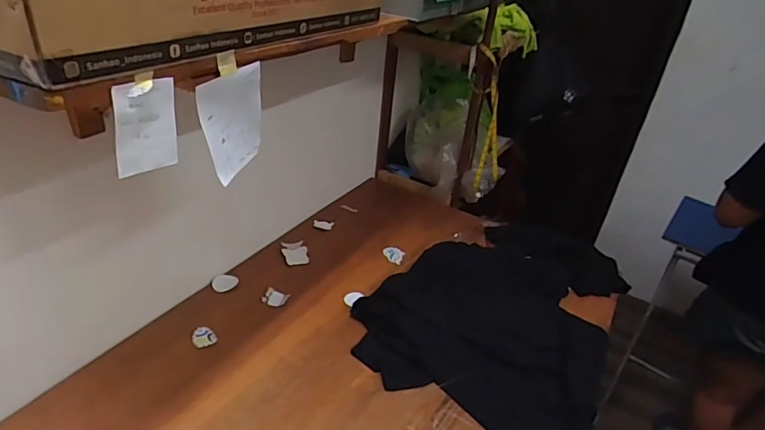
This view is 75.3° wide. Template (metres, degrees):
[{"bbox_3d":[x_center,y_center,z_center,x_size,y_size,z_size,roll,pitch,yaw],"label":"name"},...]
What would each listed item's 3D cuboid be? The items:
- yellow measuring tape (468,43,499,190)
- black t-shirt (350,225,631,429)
[{"bbox_3d":[0.322,-0.317,1.566,0.112,0.421,0.055,-15,20,-28],"label":"yellow measuring tape"},{"bbox_3d":[0.279,0.276,1.264,0.562,0.179,0.741,20,33,19],"label":"black t-shirt"}]

